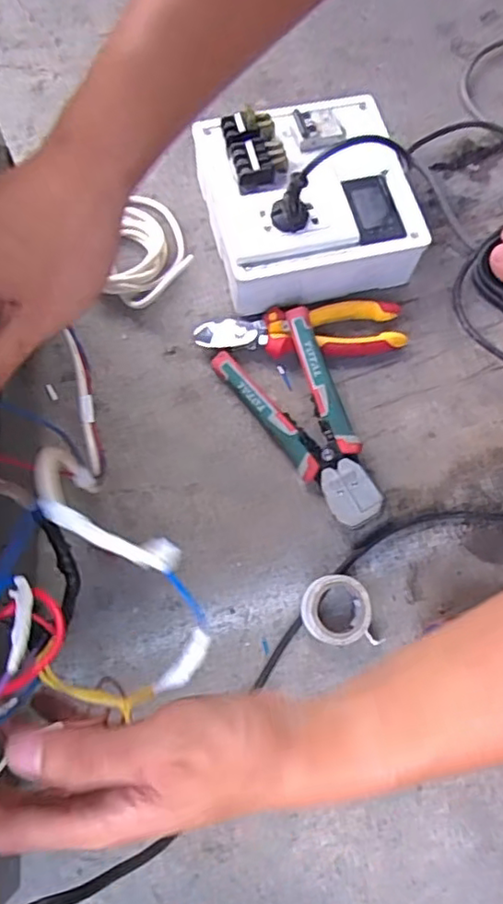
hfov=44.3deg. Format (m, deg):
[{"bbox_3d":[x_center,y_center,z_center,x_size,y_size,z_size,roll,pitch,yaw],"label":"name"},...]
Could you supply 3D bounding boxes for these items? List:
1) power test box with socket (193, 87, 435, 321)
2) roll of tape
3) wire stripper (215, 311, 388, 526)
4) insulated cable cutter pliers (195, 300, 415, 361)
[{"bbox_3d":[0.054,-0.246,0.598,0.187,0.106,0.177,-13,71,-6],"label":"power test box with socket"},{"bbox_3d":[0.073,0.131,0.511,0.063,0.025,0.054,-2,70,-2],"label":"roll of tape"},{"bbox_3d":[0.055,-0.028,0.556,0.088,0.044,0.195,-30,74,-11],"label":"wire stripper"},{"bbox_3d":[0.047,-0.117,0.593,0.197,0.030,0.050,-4,70,-3],"label":"insulated cable cutter pliers"}]

